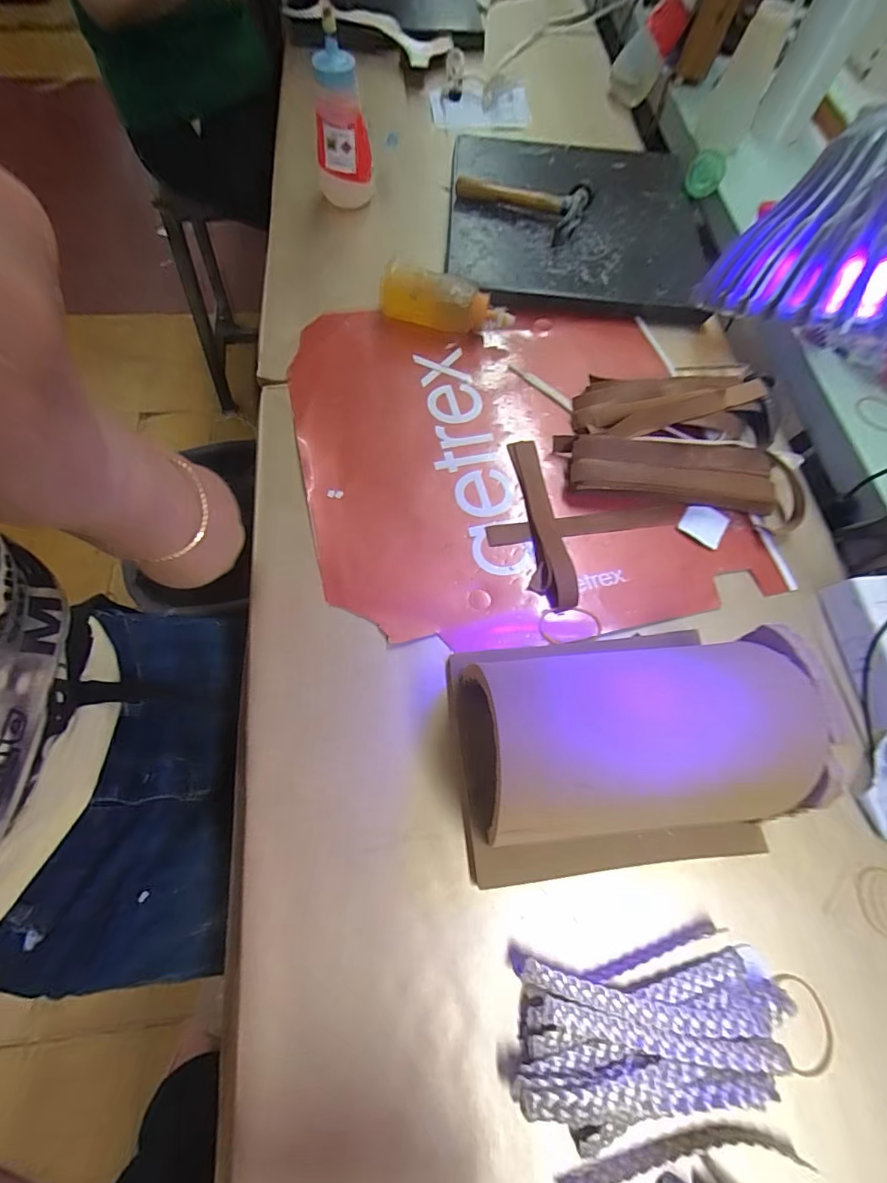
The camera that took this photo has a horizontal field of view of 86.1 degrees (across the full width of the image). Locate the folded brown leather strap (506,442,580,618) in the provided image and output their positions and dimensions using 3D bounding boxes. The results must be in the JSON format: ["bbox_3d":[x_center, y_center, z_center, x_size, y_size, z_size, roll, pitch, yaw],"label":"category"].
[{"bbox_3d":[0.088,-0.067,0.431,0.038,0.013,0.175,-5,68,-6],"label":"folded brown leather strap"}]

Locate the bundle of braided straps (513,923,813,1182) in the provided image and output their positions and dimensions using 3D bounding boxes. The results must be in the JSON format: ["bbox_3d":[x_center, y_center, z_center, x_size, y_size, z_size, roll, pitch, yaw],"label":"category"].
[{"bbox_3d":[0.129,0.279,0.284,0.166,0.026,0.108,-5,68,-6],"label":"bundle of braided straps"}]

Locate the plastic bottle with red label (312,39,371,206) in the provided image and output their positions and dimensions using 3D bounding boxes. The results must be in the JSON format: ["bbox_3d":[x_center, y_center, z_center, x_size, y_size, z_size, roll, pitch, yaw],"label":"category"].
[{"bbox_3d":[-0.120,-0.534,0.552,0.064,0.132,0.068,-11,68,-5],"label":"plastic bottle with red label"}]

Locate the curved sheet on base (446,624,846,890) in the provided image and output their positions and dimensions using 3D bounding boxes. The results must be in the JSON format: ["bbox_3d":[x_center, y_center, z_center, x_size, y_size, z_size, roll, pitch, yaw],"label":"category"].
[{"bbox_3d":[0.116,0.104,0.306,0.212,0.110,0.152,-1,68,-4],"label":"curved sheet on base"}]

